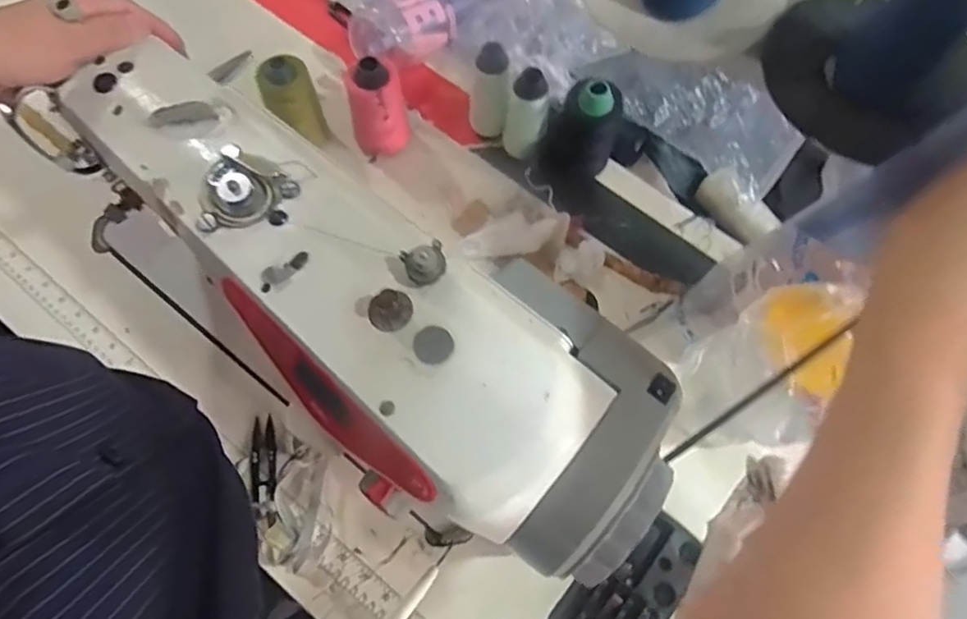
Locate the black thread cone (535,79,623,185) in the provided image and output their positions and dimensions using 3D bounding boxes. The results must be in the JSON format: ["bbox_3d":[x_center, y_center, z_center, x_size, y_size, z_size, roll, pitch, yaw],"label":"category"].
[{"bbox_3d":[0.102,-0.189,0.632,0.072,0.119,0.054,17,50,6],"label":"black thread cone"}]

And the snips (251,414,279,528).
[{"bbox_3d":[-0.198,0.145,0.550,0.023,0.014,0.095,-10,70,-4],"label":"snips"}]

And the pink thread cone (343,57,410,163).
[{"bbox_3d":[-0.107,-0.201,0.629,0.055,0.109,0.048,-6,70,-4],"label":"pink thread cone"}]

